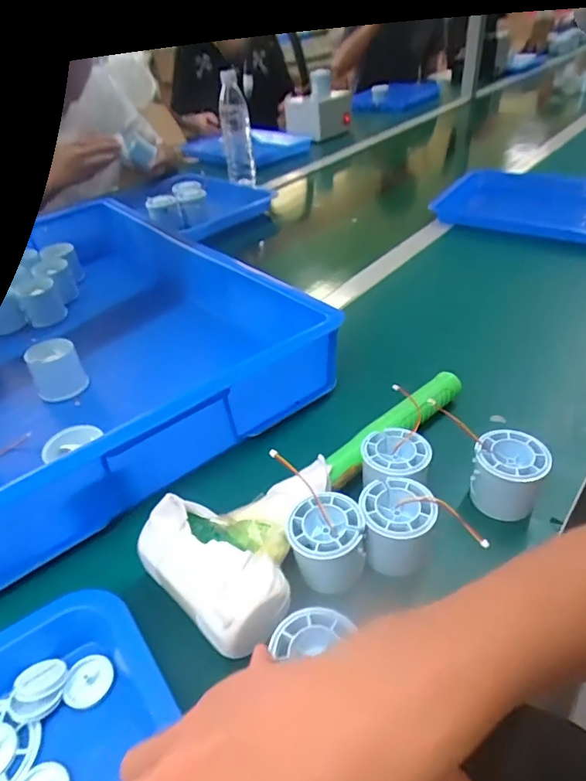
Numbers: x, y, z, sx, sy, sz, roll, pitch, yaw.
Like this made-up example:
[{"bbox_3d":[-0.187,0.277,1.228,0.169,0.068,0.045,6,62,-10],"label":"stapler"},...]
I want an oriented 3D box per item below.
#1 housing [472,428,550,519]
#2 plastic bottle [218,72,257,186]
[{"bbox_3d":[0.172,0.070,0.406,0.051,0.054,0.051,-4,38,3],"label":"housing"},{"bbox_3d":[-0.123,-0.583,1.141,0.070,0.219,0.063,-9,38,-4],"label":"plastic bottle"}]

